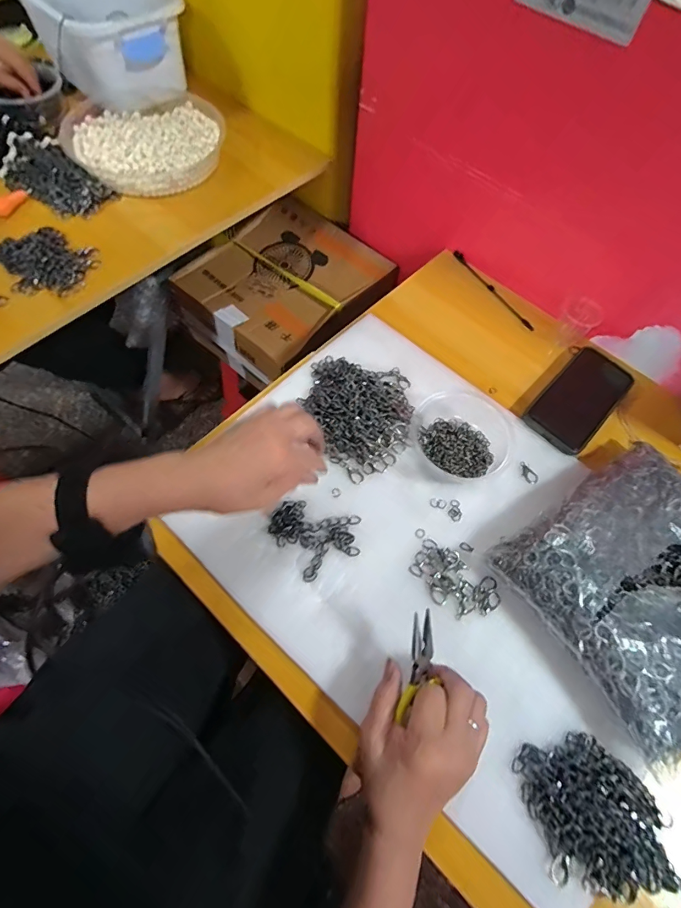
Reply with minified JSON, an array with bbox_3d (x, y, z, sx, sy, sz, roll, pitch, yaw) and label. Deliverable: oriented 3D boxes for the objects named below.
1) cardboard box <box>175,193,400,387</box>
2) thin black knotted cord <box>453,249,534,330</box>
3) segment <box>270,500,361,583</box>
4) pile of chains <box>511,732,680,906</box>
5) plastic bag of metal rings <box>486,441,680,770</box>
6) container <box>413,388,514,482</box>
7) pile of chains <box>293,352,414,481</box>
[{"bbox_3d":[-0.100,-0.297,0.790,0.320,0.113,0.289,-43,75,-13],"label":"cardboard box"},{"bbox_3d":[0.237,-0.255,0.651,0.009,0.011,0.176,-33,71,-18],"label":"thin black knotted cord"},{"bbox_3d":[-0.024,0.082,0.450,0.085,0.013,0.081,-25,69,-15],"label":"segment"},{"bbox_3d":[0.225,0.309,0.351,0.117,0.030,0.121,-12,66,-9],"label":"pile of chains"},{"bbox_3d":[0.312,0.122,0.409,0.237,0.045,0.217,-32,73,-10],"label":"plastic bag of metal rings"},{"bbox_3d":[0.148,-0.027,0.506,0.110,0.028,0.119,2,64,-3],"label":"container"},{"bbox_3d":[0.029,-0.062,0.507,0.131,0.022,0.163,-24,68,-15],"label":"pile of chains"}]

